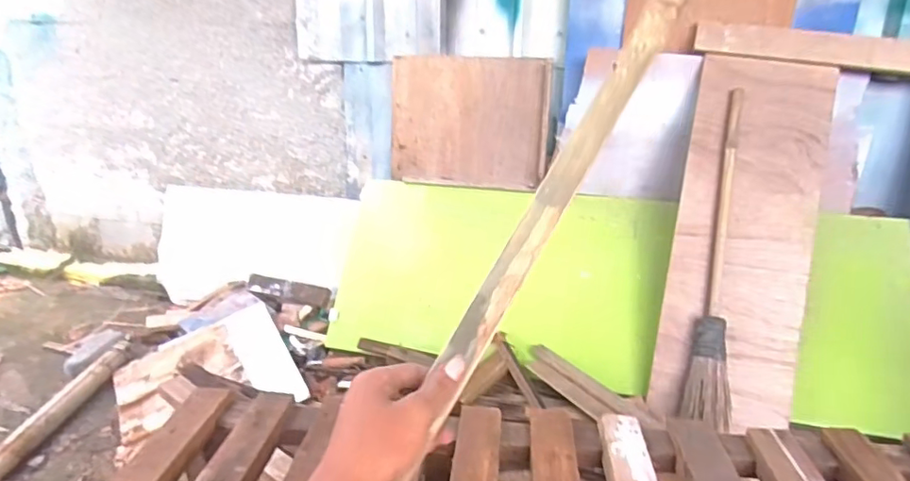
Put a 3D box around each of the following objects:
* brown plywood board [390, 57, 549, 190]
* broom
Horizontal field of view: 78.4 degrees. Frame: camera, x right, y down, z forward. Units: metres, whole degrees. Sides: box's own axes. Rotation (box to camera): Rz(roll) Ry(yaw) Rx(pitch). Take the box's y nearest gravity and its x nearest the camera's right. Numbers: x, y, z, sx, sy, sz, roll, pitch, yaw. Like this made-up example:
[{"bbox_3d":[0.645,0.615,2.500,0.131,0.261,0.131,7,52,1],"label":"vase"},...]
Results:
[{"bbox_3d":[0.039,-0.374,1.769,0.503,0.393,0.020,6,16,16],"label":"brown plywood board"},{"bbox_3d":[0.664,0.032,1.400,0.105,0.846,0.074,7,-12,19],"label":"broom"}]

